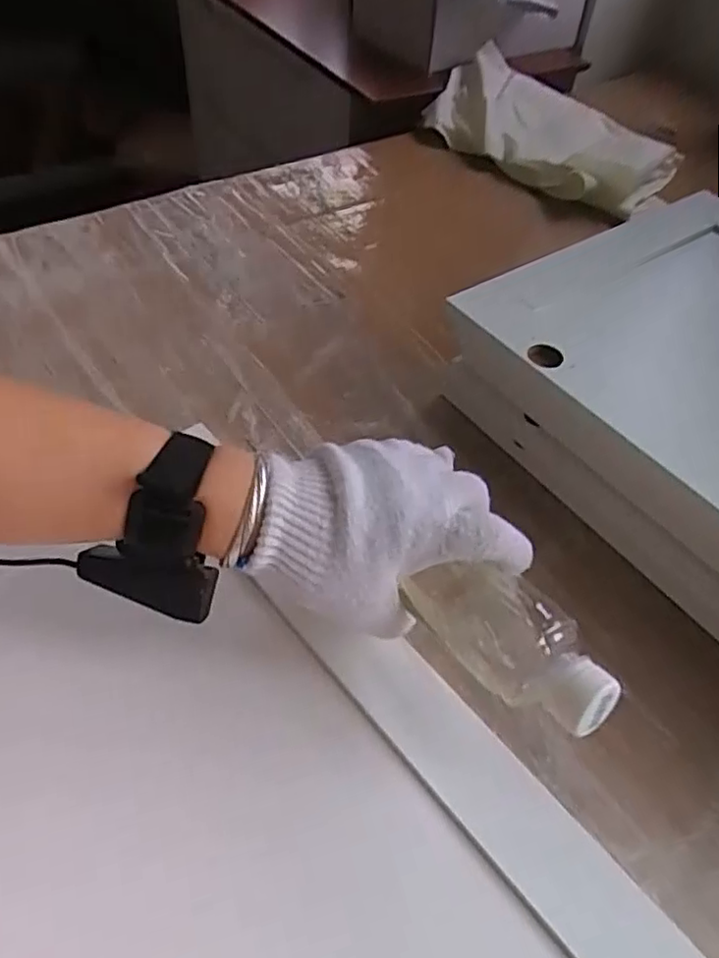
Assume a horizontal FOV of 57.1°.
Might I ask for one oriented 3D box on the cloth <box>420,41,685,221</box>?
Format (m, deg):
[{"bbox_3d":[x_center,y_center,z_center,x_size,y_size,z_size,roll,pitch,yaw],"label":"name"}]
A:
[{"bbox_3d":[0.255,-0.463,0.889,0.347,0.067,0.205,38,58,24],"label":"cloth"}]

